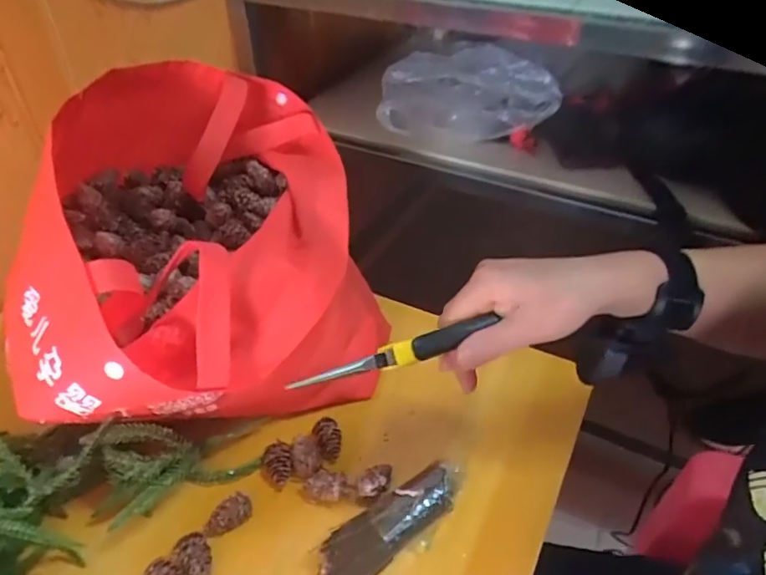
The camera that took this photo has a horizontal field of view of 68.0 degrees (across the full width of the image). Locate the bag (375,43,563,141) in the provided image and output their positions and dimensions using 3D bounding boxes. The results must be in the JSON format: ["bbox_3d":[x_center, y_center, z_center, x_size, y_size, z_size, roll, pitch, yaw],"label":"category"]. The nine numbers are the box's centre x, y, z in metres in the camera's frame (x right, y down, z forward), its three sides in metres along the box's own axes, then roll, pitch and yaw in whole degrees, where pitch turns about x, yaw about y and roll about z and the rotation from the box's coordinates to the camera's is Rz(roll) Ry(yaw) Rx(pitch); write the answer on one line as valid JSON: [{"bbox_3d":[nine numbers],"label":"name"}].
[{"bbox_3d":[0.103,-0.258,0.758,0.236,0.090,0.120,-10,41,-11],"label":"bag"}]

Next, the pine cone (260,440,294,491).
[{"bbox_3d":[-0.086,0.144,0.458,0.024,0.021,0.031,-5,41,-5],"label":"pine cone"}]

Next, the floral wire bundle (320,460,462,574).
[{"bbox_3d":[0.007,0.172,0.417,0.124,0.030,0.040,-31,49,-31],"label":"floral wire bundle"}]

